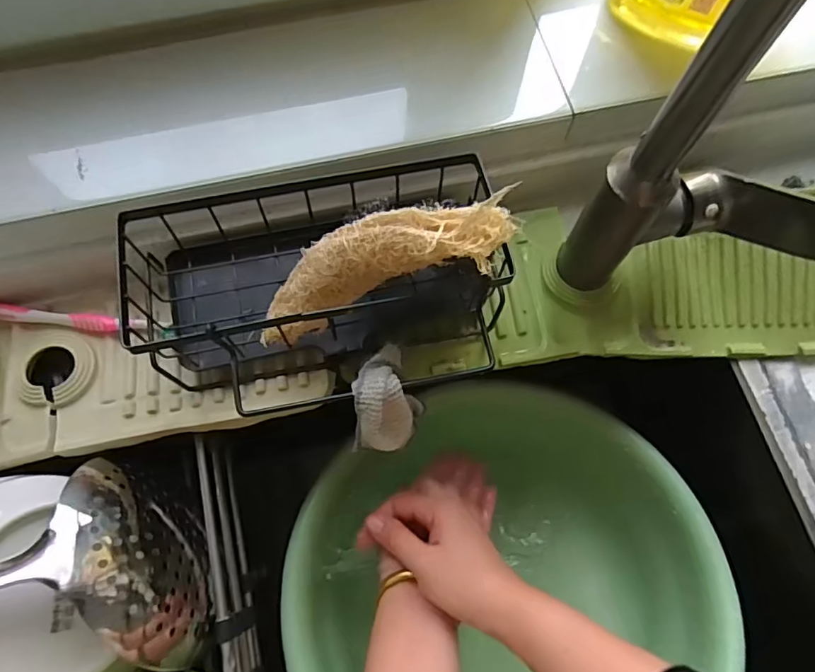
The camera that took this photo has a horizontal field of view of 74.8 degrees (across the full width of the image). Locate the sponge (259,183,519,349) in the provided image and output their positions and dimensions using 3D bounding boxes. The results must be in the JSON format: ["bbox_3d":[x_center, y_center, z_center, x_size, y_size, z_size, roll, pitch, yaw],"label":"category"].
[{"bbox_3d":[-0.020,-0.043,0.312,0.167,0.033,0.049,-19,70,27],"label":"sponge"}]

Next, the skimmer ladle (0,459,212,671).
[{"bbox_3d":[-0.263,0.128,0.233,0.042,0.369,0.125,-24,68,33],"label":"skimmer ladle"}]

